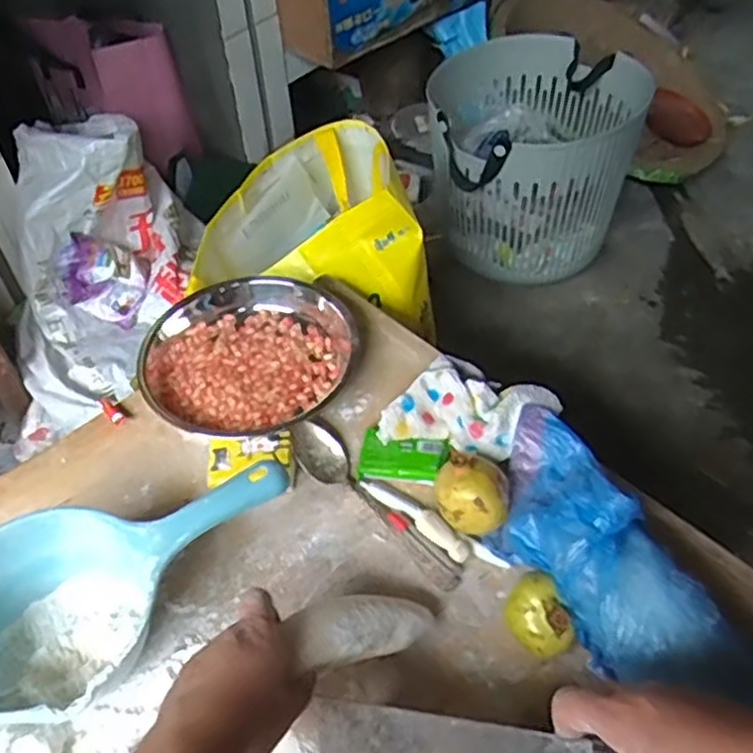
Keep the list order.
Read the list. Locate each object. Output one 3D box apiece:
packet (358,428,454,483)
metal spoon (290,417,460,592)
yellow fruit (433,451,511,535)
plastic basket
[{"bbox_3d":[0.024,0.072,0.637,0.076,0.019,0.042,7,48,9],"label":"packet"},{"bbox_3d":[-0.011,0.103,0.615,0.041,0.018,0.204,-29,53,-22],"label":"metal spoon"},{"bbox_3d":[0.078,0.096,0.591,0.059,0.057,0.059,0,48,0],"label":"yellow fruit"},{"bbox_3d":[0.238,-0.329,1.202,0.327,0.309,0.333,12,49,14],"label":"plastic basket"}]

